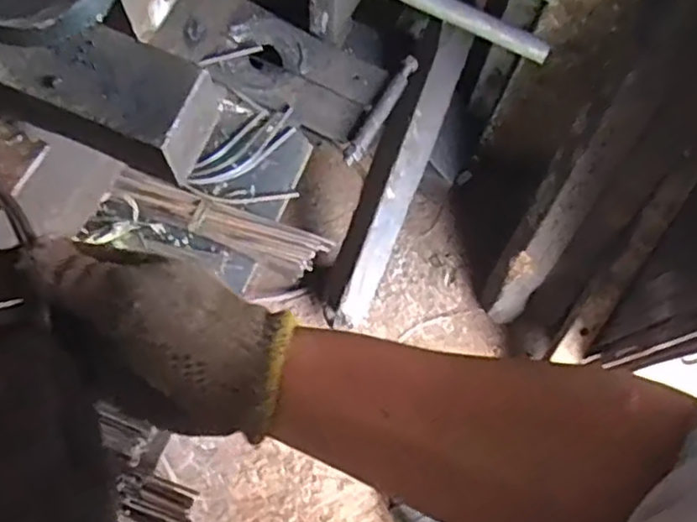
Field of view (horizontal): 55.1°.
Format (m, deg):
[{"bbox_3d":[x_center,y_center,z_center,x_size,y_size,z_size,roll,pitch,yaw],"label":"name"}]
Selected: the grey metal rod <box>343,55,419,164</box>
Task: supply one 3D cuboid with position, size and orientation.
[{"bbox_3d":[0.048,-0.227,1.013,0.027,0.025,0.196,30,76,6],"label":"grey metal rod"}]

